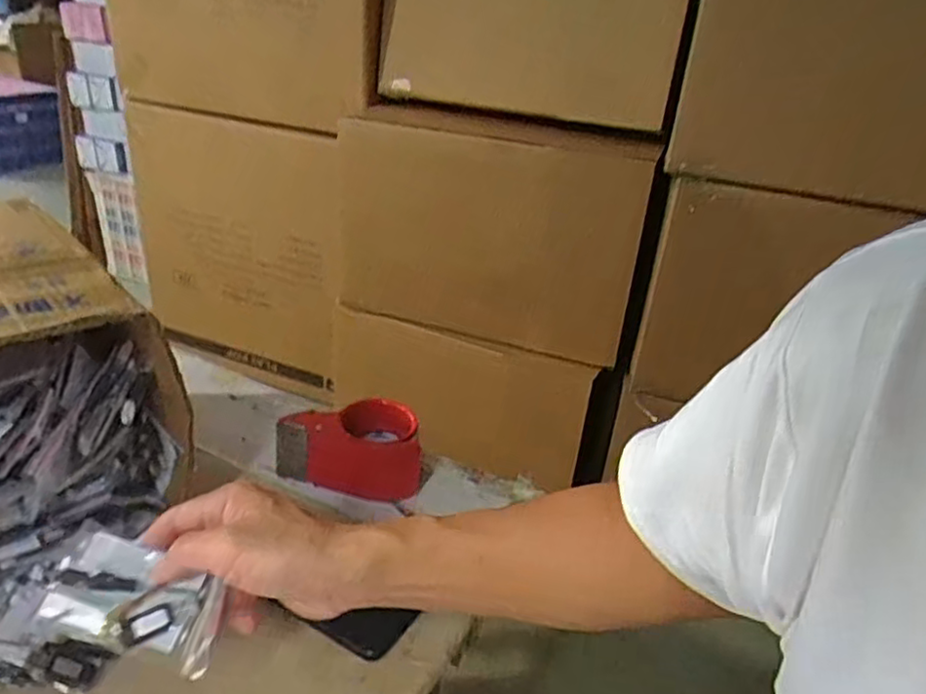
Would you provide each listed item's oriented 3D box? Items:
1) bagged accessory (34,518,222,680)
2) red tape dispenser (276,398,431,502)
[{"bbox_3d":[-0.198,0.155,0.416,0.102,0.014,0.059,25,55,-9],"label":"bagged accessory"},{"bbox_3d":[-0.112,0.100,0.700,0.145,0.075,0.079,6,26,3],"label":"red tape dispenser"}]

